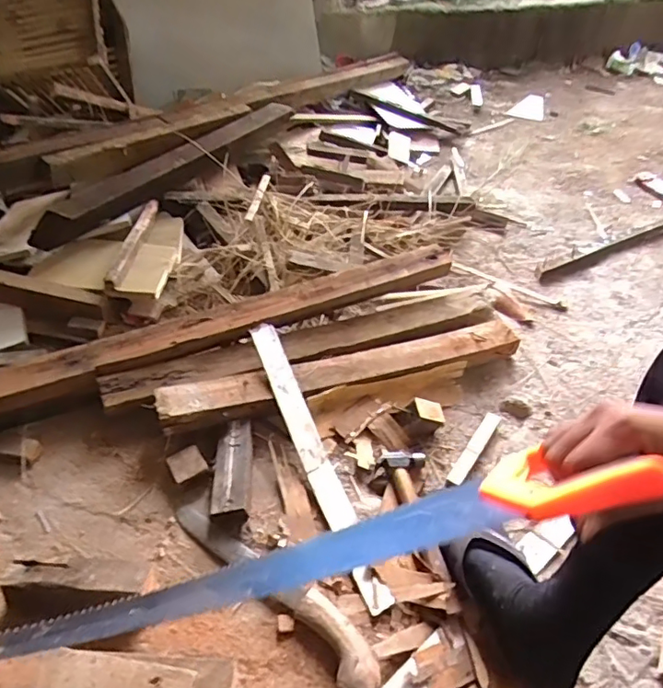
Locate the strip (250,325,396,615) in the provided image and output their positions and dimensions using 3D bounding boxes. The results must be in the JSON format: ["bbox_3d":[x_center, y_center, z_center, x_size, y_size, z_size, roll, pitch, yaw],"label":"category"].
[{"bbox_3d":[-0.026,0.168,0.834,0.040,0.022,0.468,-17,65,-19],"label":"strip"}]

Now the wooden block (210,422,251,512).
[{"bbox_3d":[-0.148,0.181,0.809,0.052,0.022,0.146,-2,44,-4],"label":"wooden block"}]

